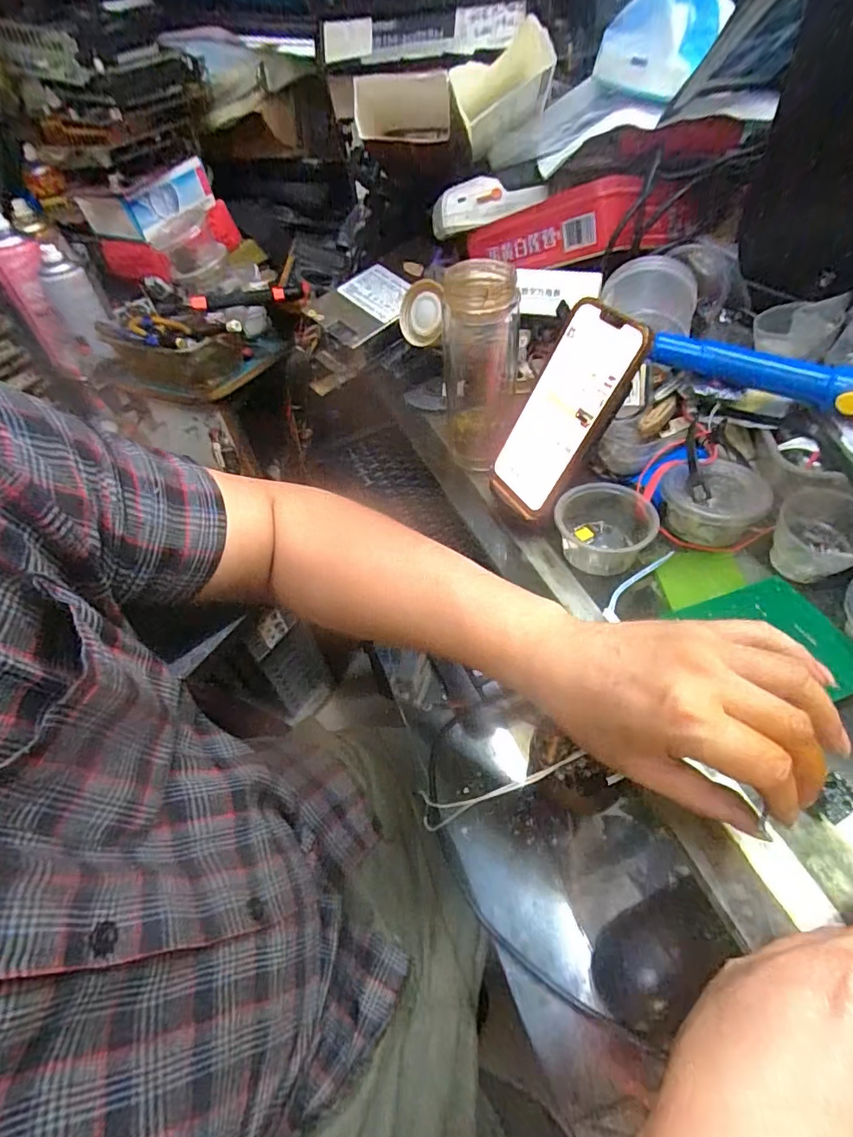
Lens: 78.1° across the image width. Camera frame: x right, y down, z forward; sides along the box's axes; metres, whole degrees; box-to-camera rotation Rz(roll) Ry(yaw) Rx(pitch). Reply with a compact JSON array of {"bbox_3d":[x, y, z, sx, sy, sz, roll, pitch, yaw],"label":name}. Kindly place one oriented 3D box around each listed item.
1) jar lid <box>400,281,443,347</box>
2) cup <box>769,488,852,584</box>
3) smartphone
[{"bbox_3d":[-0.009,-0.269,0.556,0.015,0.064,0.074,-13,12,-36],"label":"jar lid"},{"bbox_3d":[0.299,-0.025,0.398,0.052,0.047,0.057,-3,49,4],"label":"cup"},{"bbox_3d":[0.109,-0.122,0.427,0.015,0.164,0.080,1,40,-37],"label":"smartphone"}]

